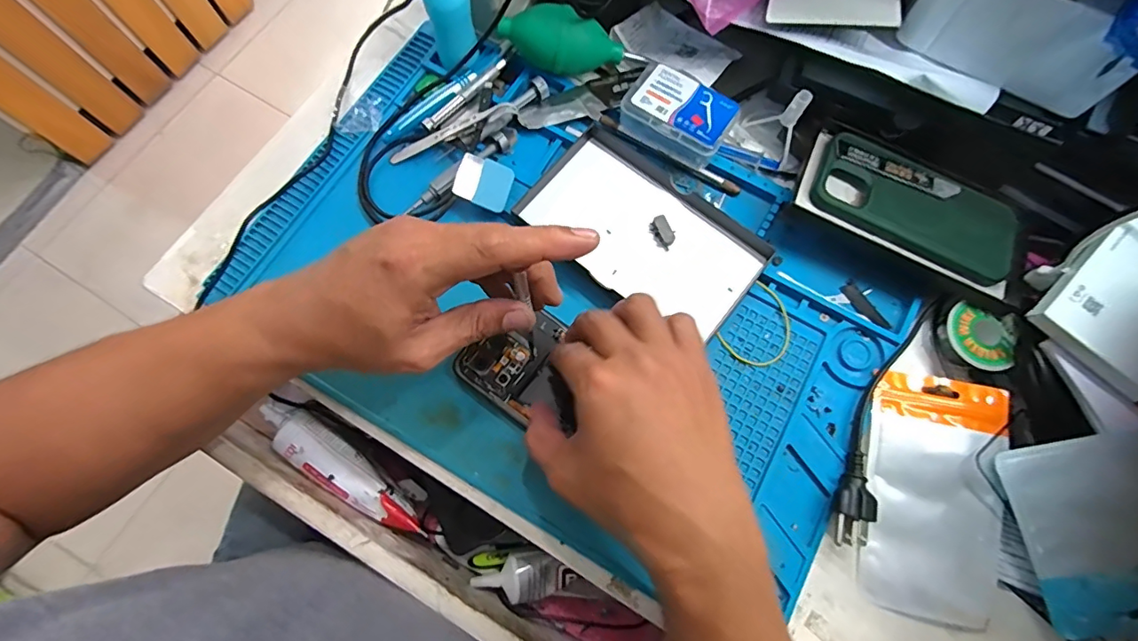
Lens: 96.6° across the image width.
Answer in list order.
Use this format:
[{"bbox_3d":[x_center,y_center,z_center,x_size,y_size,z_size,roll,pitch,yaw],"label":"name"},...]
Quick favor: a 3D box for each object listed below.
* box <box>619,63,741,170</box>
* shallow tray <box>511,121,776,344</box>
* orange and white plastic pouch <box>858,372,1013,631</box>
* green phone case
[{"bbox_3d":[0.088,-0.164,0.410,0.082,0.033,0.053,33,76,8],"label":"box"},{"bbox_3d":[0.061,-0.071,0.396,0.175,0.021,0.115,40,77,10],"label":"shallow tray"},{"bbox_3d":[0.251,0.119,0.348,0.086,0.021,0.157,11,74,3],"label":"orange and white plastic pouch"},{"bbox_3d":[0.263,-0.086,0.383,0.153,0.011,0.074,25,75,6],"label":"green phone case"}]

